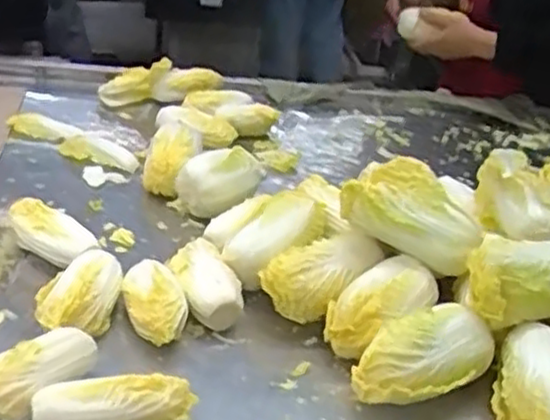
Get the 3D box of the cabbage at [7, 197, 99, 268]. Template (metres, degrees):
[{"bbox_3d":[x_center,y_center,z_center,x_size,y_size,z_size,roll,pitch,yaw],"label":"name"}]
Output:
[{"bbox_3d":[-0.243,0.029,0.820,0.134,0.051,0.058,27,34,33],"label":"cabbage"}]

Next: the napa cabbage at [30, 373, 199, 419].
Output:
[{"bbox_3d":[-0.126,0.163,0.589,0.121,0.053,0.041,-3,30,-17],"label":"napa cabbage"}]

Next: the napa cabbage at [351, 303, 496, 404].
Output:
[{"bbox_3d":[0.134,0.139,0.676,0.135,0.076,0.076,-10,32,-29],"label":"napa cabbage"}]

